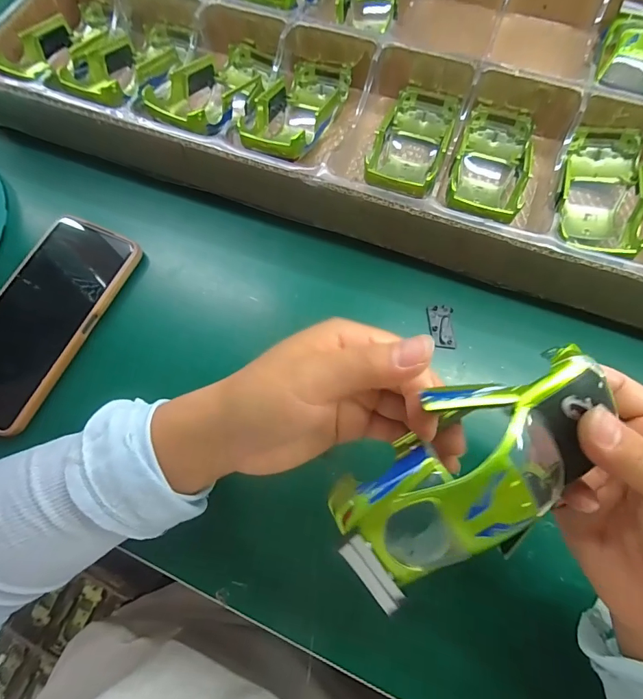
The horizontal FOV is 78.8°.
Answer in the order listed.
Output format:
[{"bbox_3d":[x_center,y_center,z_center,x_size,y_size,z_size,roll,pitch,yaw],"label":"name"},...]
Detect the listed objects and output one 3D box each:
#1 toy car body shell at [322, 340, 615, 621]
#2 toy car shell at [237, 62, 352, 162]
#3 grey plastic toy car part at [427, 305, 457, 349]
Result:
[{"bbox_3d":[0.064,0.048,0.162,0.125,0.036,0.059,-36,73,-3],"label":"toy car body shell"},{"bbox_3d":[-0.023,-0.199,0.330,0.068,0.032,0.133,14,55,7],"label":"toy car shell"},{"bbox_3d":[0.089,-0.017,0.289,0.018,0.004,0.033,-1,71,2],"label":"grey plastic toy car part"}]

